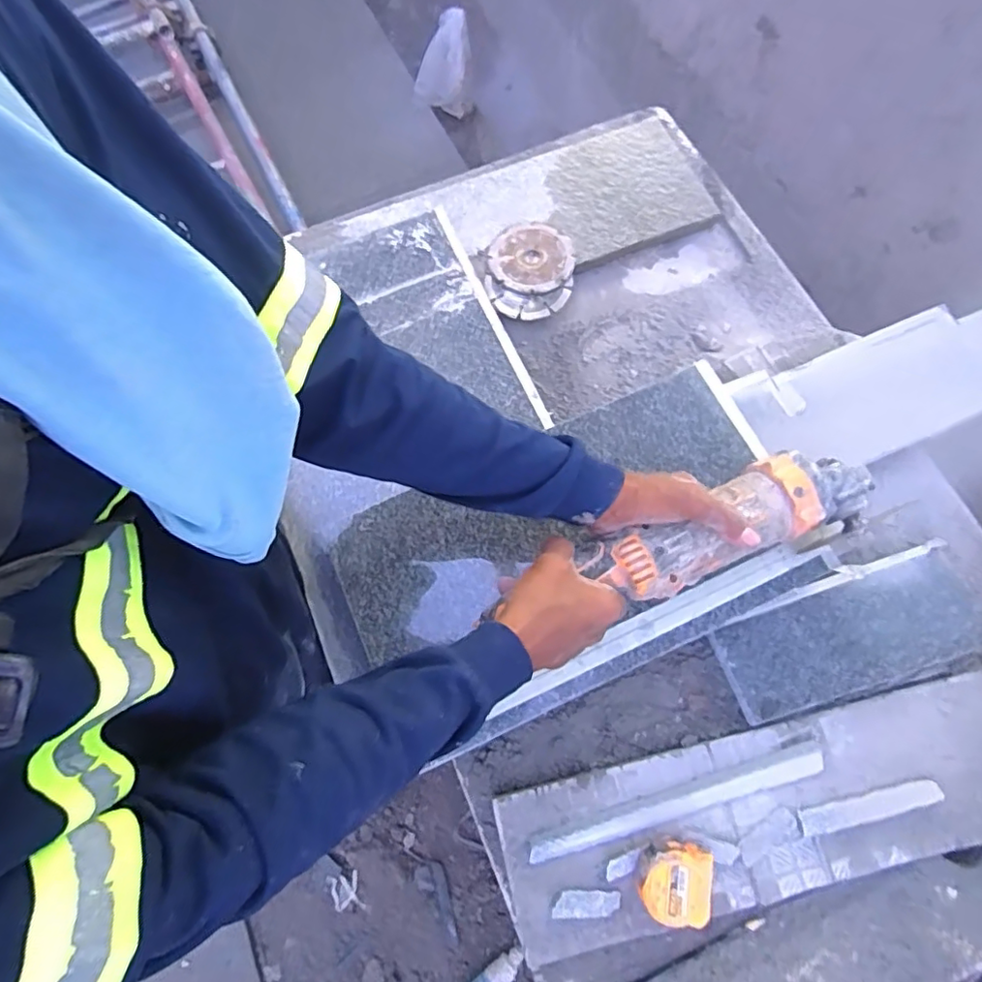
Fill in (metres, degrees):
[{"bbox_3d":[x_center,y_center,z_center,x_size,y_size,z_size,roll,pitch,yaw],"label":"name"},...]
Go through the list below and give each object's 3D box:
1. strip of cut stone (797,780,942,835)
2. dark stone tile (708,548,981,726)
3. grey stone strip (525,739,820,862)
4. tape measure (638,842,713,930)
[{"bbox_3d":[0.331,0.275,0.511,0.125,0.011,0.018,-12,71,-3],"label":"strip of cut stone"},{"bbox_3d":[0.348,0.137,0.554,0.253,0.025,0.095,-18,71,-5],"label":"dark stone tile"},{"bbox_3d":[0.165,0.277,0.515,0.267,0.021,0.023,-16,71,-7],"label":"grey stone strip"},{"bbox_3d":[0.152,0.328,0.494,0.061,0.044,0.061,7,71,4],"label":"tape measure"}]

